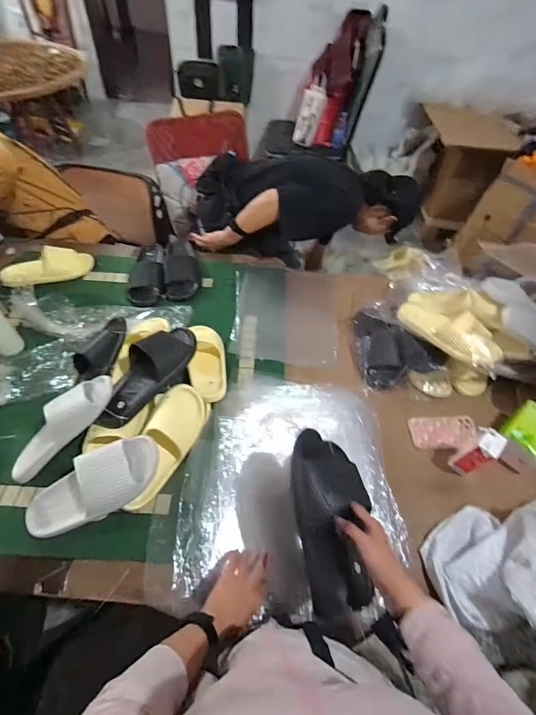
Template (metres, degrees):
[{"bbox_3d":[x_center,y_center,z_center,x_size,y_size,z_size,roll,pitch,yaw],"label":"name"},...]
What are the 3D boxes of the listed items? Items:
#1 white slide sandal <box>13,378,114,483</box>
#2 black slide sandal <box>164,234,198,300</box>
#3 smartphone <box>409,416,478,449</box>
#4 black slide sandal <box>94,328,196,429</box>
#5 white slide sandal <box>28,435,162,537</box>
[{"bbox_3d":[-0.427,0.136,0.710,0.085,0.064,0.259,43,91,23],"label":"white slide sandal"},{"bbox_3d":[-0.271,-0.298,1.103,0.107,0.060,0.261,-5,55,-9],"label":"black slide sandal"},{"bbox_3d":[0.428,0.180,0.859,0.152,0.021,0.079,-4,59,-2],"label":"smartphone"},{"bbox_3d":[-0.257,0.028,0.762,0.109,0.067,0.270,25,55,12],"label":"black slide sandal"},{"bbox_3d":[-0.333,0.245,0.675,0.264,0.062,0.121,-33,95,-15],"label":"white slide sandal"}]

